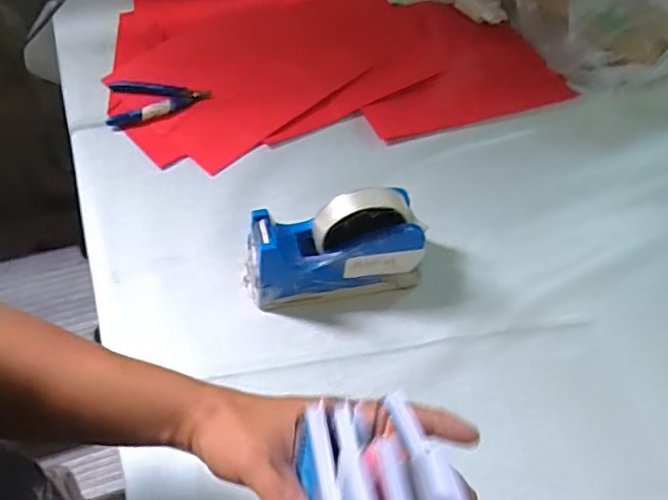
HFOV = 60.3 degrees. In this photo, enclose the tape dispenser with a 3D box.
[{"bbox_3d":[0.002,-0.005,0.519,0.158,0.107,0.060,-10,56,-10],"label":"tape dispenser"}]

